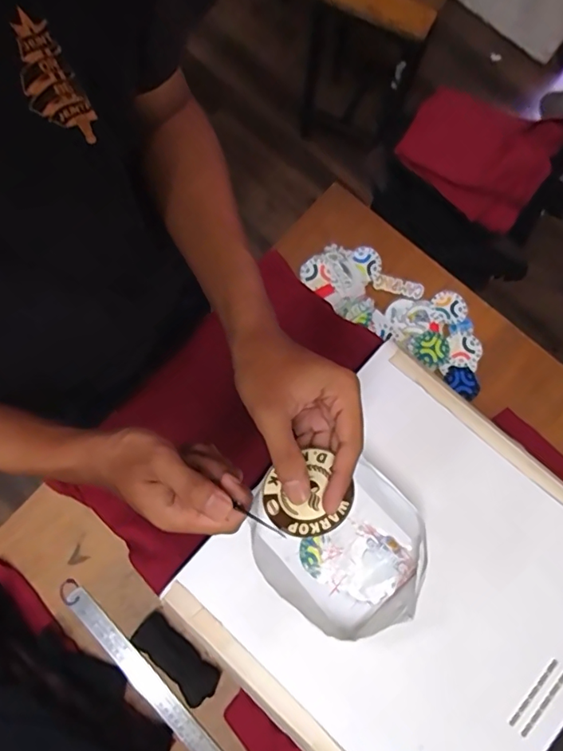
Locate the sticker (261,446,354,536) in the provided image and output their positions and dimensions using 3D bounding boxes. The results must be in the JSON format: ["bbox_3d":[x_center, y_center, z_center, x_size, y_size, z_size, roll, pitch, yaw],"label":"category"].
[{"bbox_3d":[0.017,0.082,0.351,0.056,0.005,0.059,-7,55,10],"label":"sticker"}]

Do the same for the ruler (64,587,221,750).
[{"bbox_3d":[-0.174,0.416,0.680,0.032,0.006,0.325,-43,83,-10],"label":"ruler"}]

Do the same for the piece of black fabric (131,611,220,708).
[{"bbox_3d":[-0.142,0.379,0.680,0.125,0.014,0.049,41,81,7],"label":"piece of black fabric"}]

